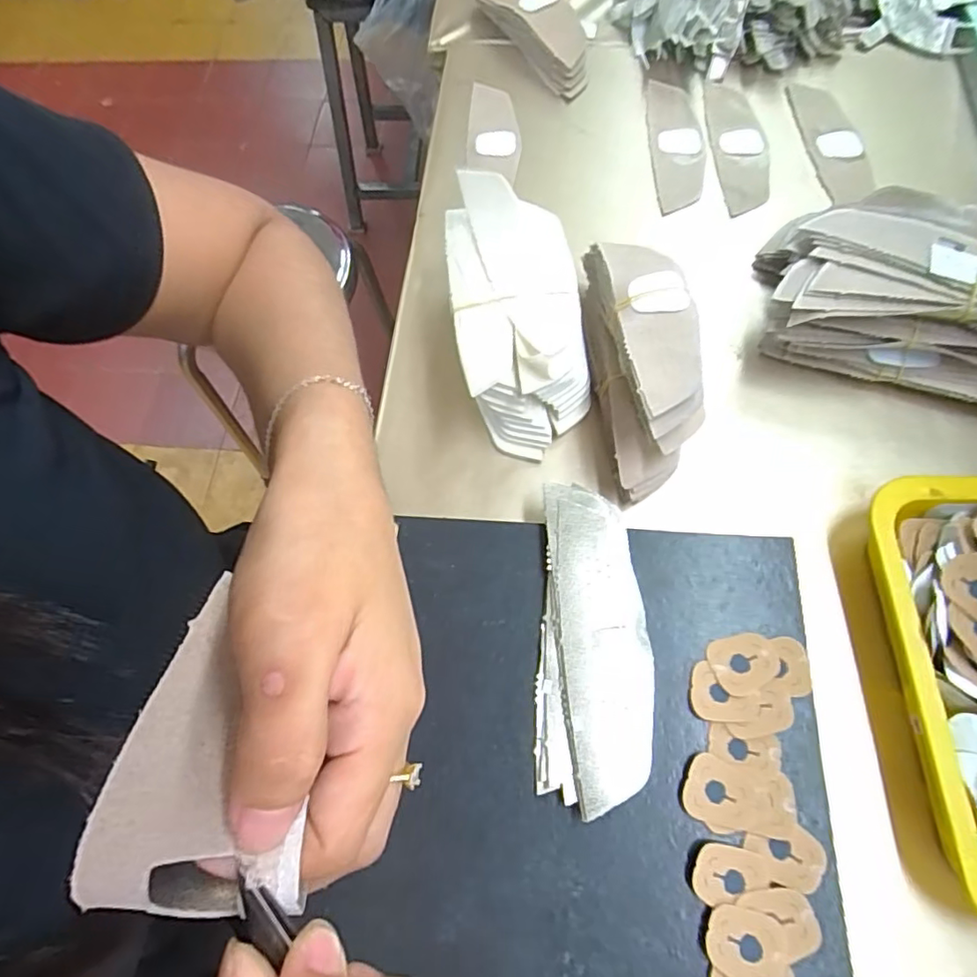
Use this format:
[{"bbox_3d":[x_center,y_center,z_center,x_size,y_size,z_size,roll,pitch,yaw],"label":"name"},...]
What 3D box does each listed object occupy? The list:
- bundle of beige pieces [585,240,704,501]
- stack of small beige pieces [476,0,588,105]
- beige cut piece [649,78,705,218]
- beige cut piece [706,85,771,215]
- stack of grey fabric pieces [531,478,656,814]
[{"bbox_3d":[0.111,-0.099,0.418,0.057,0.080,0.198,-5,68,1],"label":"bundle of beige pieces"},{"bbox_3d":[0.059,-0.500,0.614,0.064,0.042,0.187,-28,69,-9],"label":"stack of small beige pieces"},{"bbox_3d":[0.186,-0.341,0.559,0.047,0.009,0.185,2,67,2],"label":"beige cut piece"},{"bbox_3d":[0.244,-0.334,0.550,0.047,0.004,0.175,0,68,2],"label":"beige cut piece"},{"bbox_3d":[0.065,0.091,0.353,0.066,0.016,0.187,4,68,4],"label":"stack of grey fabric pieces"}]

